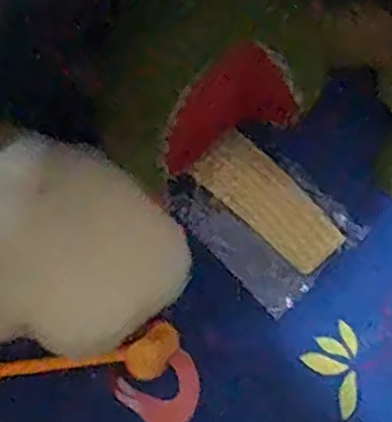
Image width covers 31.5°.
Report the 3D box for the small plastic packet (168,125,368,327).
[{"bbox_3d":[0.047,0.004,0.503,0.088,0.012,0.120,-45,89,-2],"label":"small plastic packet"}]

